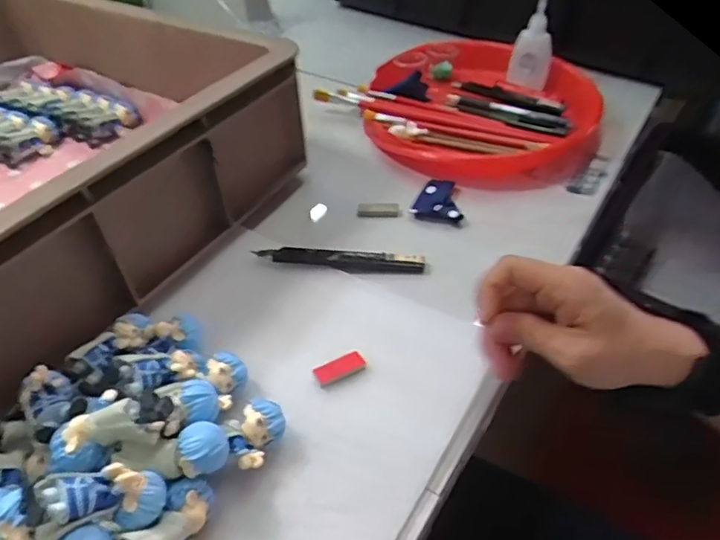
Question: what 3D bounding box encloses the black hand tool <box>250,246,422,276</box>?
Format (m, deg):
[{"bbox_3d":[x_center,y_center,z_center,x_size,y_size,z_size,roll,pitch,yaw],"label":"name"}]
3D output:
[{"bbox_3d":[-0.015,-0.007,0.459,0.132,0.015,0.017,3,44,5],"label":"black hand tool"}]

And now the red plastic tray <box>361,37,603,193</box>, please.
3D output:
[{"bbox_3d":[0.123,-0.174,0.607,0.253,0.037,0.231,24,50,23],"label":"red plastic tray"}]

